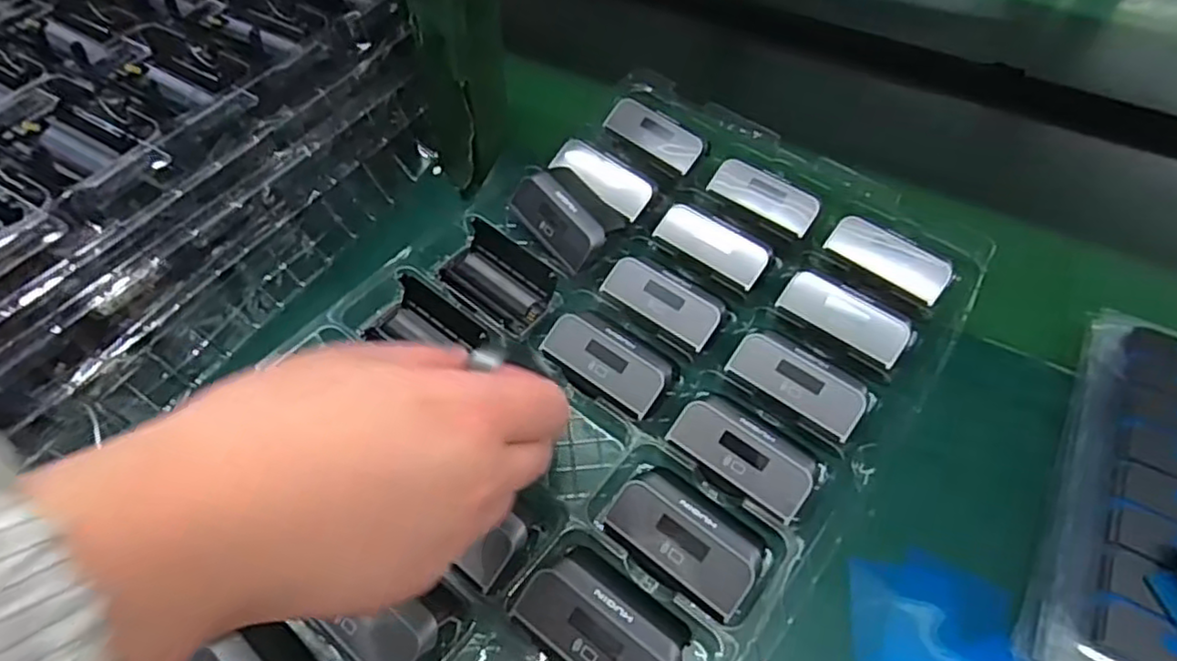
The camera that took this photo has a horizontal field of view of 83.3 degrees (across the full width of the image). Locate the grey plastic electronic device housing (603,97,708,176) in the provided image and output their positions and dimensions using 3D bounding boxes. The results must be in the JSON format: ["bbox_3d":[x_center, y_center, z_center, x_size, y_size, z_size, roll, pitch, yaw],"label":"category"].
[{"bbox_3d":[0.049,-0.143,0.482,0.075,0.007,0.033,36,85,17],"label":"grey plastic electronic device housing"}]

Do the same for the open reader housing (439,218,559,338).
[{"bbox_3d":[-0.056,-0.034,0.413,0.070,0.027,0.044,34,59,22],"label":"open reader housing"}]

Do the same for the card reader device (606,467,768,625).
[{"bbox_3d":[0.048,0.097,0.320,0.072,0.017,0.050,31,58,20],"label":"card reader device"}]

